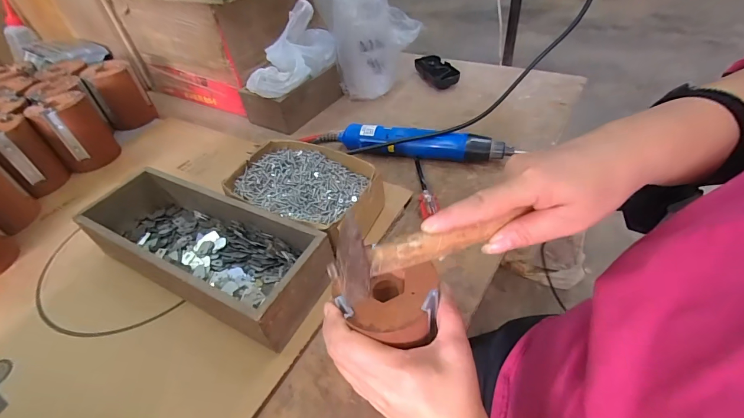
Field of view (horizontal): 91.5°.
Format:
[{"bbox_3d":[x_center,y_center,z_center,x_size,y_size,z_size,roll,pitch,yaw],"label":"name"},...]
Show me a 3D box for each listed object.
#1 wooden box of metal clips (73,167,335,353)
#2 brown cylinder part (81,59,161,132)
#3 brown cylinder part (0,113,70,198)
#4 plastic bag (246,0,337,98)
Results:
[{"bbox_3d":[-0.186,0.039,0.393,0.292,0.067,0.101,17,50,23],"label":"wooden box of metal clips"},{"bbox_3d":[-0.450,-0.203,0.652,0.077,0.104,0.071,-32,50,-23],"label":"brown cylinder part"},{"bbox_3d":[-0.505,-0.073,0.519,0.075,0.098,0.072,16,49,22],"label":"brown cylinder part"},{"bbox_3d":[-0.133,-0.268,0.597,0.081,0.096,0.188,16,49,22],"label":"plastic bag"}]

